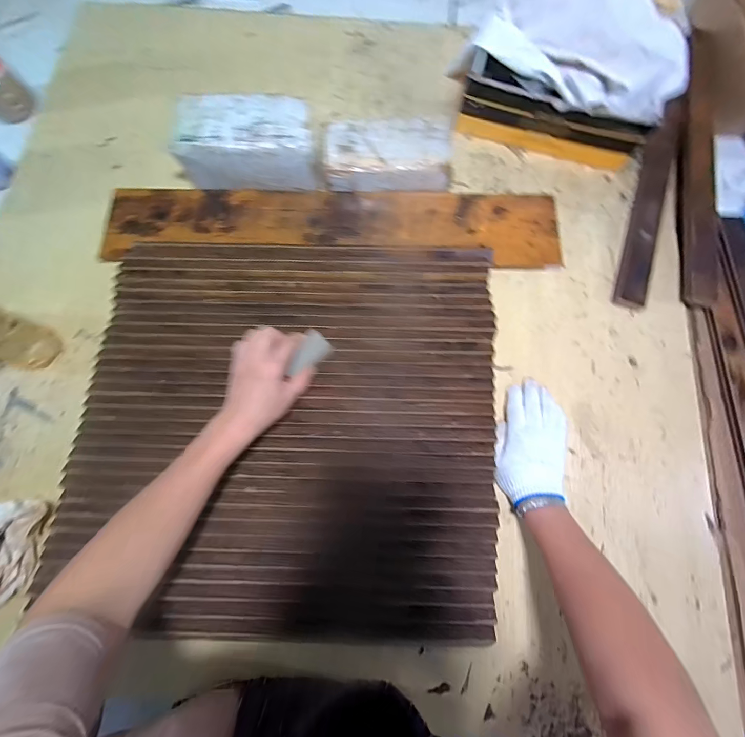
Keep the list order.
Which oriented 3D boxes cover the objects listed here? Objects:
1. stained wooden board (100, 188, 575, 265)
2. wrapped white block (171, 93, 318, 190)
[{"bbox_3d":[-0.070,-0.240,0.541,0.733,0.020,0.133,1,76,0],"label":"stained wooden board"},{"bbox_3d":[-0.202,-0.355,0.531,0.223,0.098,0.104,5,76,1],"label":"wrapped white block"}]

